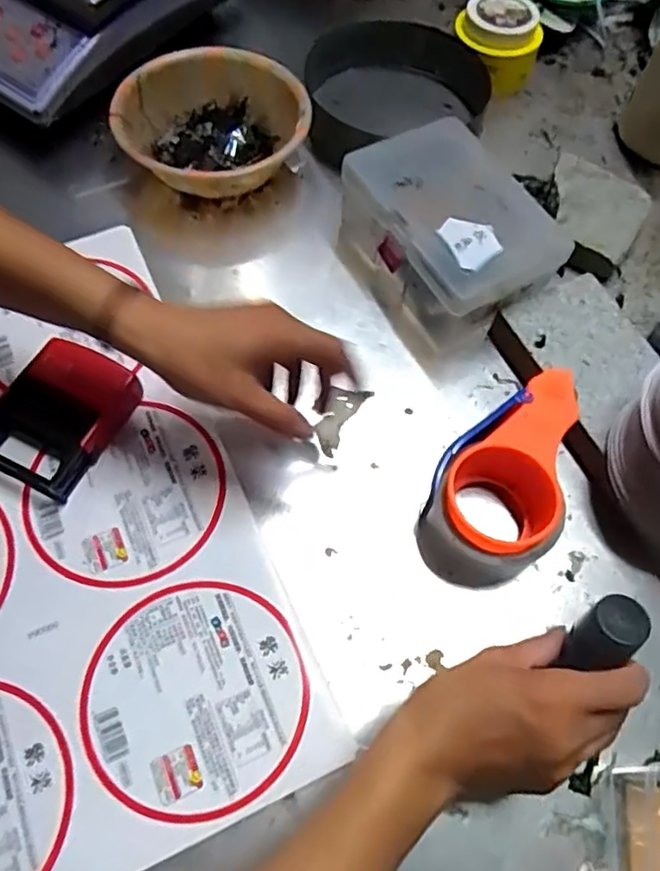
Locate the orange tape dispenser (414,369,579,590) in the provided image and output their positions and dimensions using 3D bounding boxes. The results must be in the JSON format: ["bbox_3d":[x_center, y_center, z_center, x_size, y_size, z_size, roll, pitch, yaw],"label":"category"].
[{"bbox_3d":[0.132,0.027,0.482,0.092,0.067,0.166,28,66,12],"label":"orange tape dispenser"}]

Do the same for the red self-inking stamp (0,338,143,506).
[{"bbox_3d":[-0.209,-0.015,0.495,0.083,0.031,0.111,26,65,11],"label":"red self-inking stamp"}]

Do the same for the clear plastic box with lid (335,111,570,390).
[{"bbox_3d":[0.103,-0.178,0.573,0.142,0.085,0.181,-31,68,-16],"label":"clear plastic box with lid"}]

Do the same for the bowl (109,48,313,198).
[{"bbox_3d":[-0.112,-0.295,0.632,0.171,0.077,0.171,1,63,-2],"label":"bowl"}]

